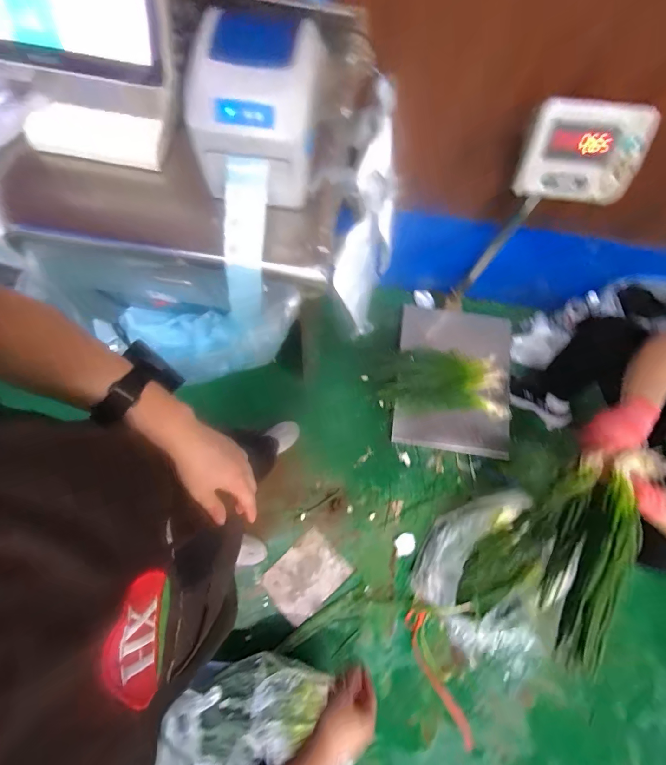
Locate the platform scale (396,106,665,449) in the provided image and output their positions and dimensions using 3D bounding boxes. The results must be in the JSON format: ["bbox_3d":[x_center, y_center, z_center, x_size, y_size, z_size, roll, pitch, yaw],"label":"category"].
[{"bbox_3d":[0.399,-0.138,0.968,0.369,0.723,0.605,3,74,-2],"label":"platform scale"}]

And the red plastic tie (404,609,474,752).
[{"bbox_3d":[0.317,0.898,1.122,0.075,0.027,0.395,-20,76,-8],"label":"red plastic tie"}]

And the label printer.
[{"bbox_3d":[-0.113,-0.423,0.584,0.168,0.153,0.204,10,74,0],"label":"label printer"}]

